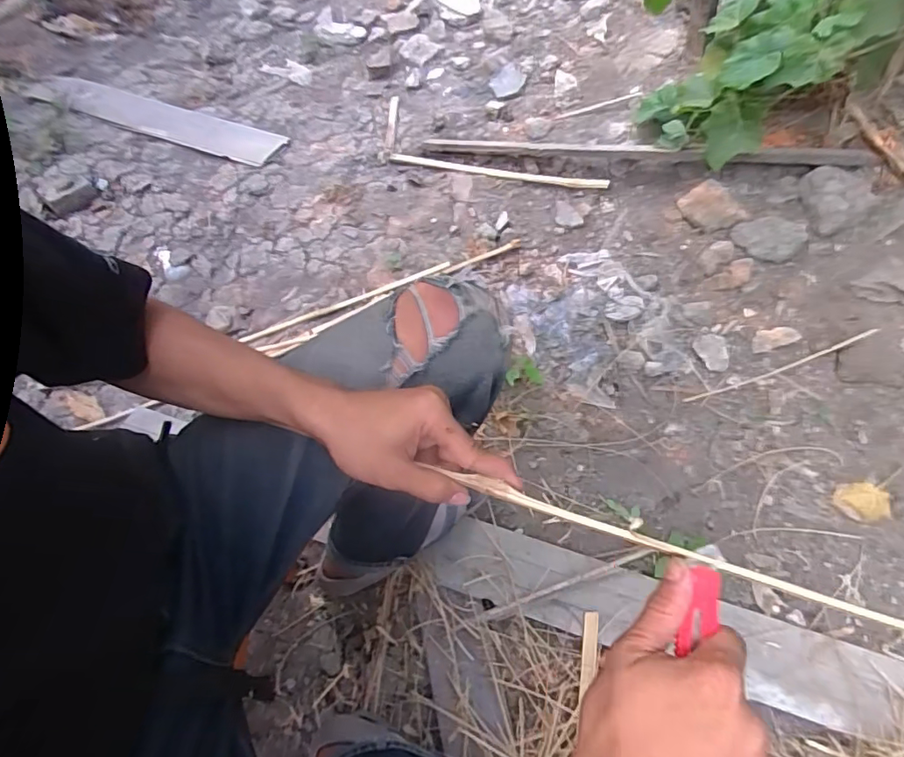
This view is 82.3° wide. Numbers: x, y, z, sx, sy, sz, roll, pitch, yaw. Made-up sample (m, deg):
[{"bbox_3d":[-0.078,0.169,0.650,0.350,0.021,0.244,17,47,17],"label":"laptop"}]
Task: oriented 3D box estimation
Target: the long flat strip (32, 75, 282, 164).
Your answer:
[{"bbox_3d":[-0.784,-0.683,1.347,0.821,0.020,0.121,21,64,16],"label":"long flat strip"}]

